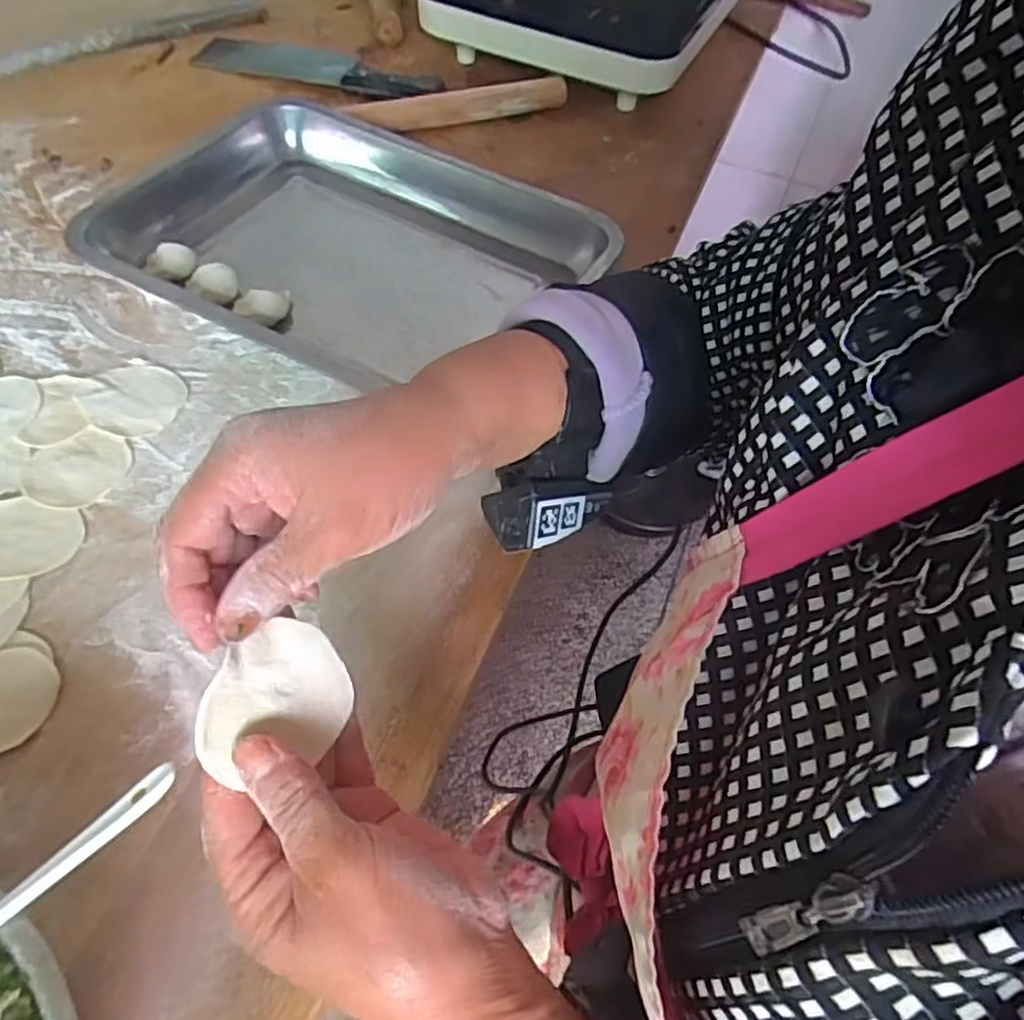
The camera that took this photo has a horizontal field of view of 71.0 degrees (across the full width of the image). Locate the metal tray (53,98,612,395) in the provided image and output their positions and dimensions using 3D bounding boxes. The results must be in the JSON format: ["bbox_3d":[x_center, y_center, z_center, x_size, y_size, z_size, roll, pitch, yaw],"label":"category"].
[{"bbox_3d":[-0.133,-0.208,0.556,0.343,0.043,0.260,29,57,15],"label":"metal tray"}]

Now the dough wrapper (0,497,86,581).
[{"bbox_3d":[-0.278,0.016,0.402,0.063,0.006,0.054,12,54,4],"label":"dough wrapper"}]

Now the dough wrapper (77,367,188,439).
[{"bbox_3d":[-0.250,-0.074,0.474,0.062,0.005,0.061,2,54,-3],"label":"dough wrapper"}]

